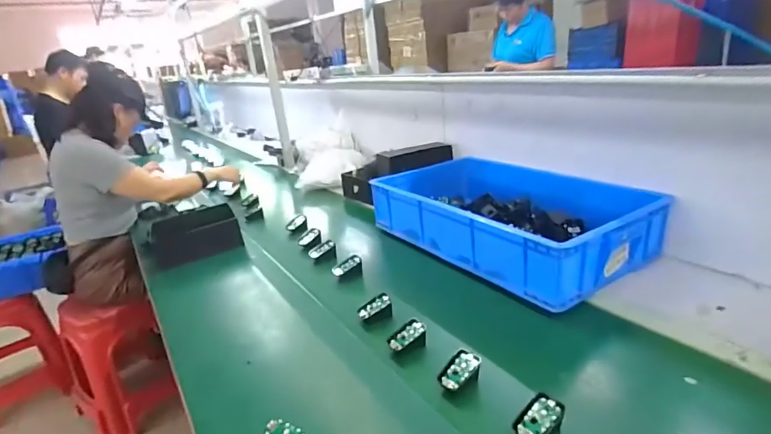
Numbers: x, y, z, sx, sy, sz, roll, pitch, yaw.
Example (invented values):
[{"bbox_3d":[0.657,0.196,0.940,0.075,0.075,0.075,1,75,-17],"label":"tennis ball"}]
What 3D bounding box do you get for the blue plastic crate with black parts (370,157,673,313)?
[{"bbox_3d":[0.319,-0.018,1.120,0.448,0.131,0.625,-19,25,-28],"label":"blue plastic crate with black parts"}]

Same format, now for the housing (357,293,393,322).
[{"bbox_3d":[-0.020,0.185,0.862,0.064,0.049,0.031,-13,22,-16],"label":"housing"}]

